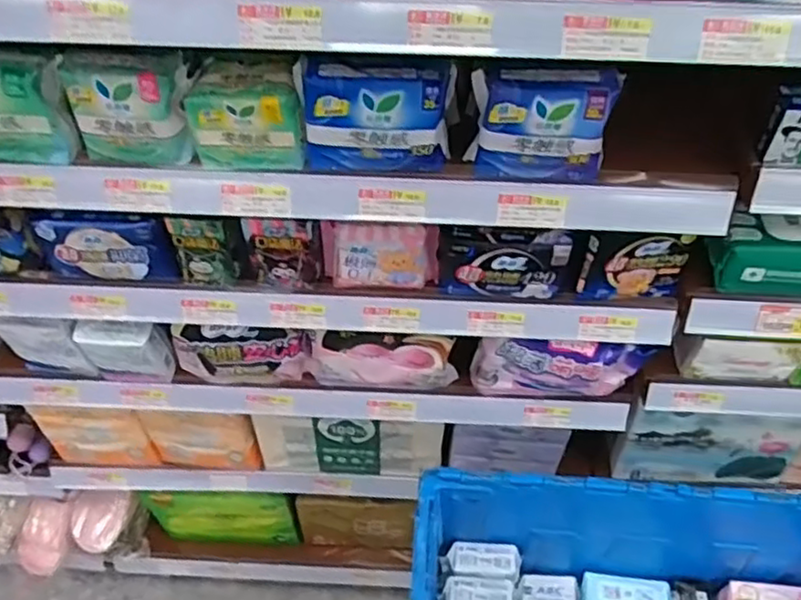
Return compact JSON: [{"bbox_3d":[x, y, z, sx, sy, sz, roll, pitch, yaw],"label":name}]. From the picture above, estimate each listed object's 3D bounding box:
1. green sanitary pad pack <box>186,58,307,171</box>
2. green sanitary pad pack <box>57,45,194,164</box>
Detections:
[{"bbox_3d":[-0.137,-0.174,0.627,0.103,0.083,0.062,-1,50,0],"label":"green sanitary pad pack"},{"bbox_3d":[-0.244,-0.177,0.615,0.100,0.095,0.048,2,50,2],"label":"green sanitary pad pack"}]

